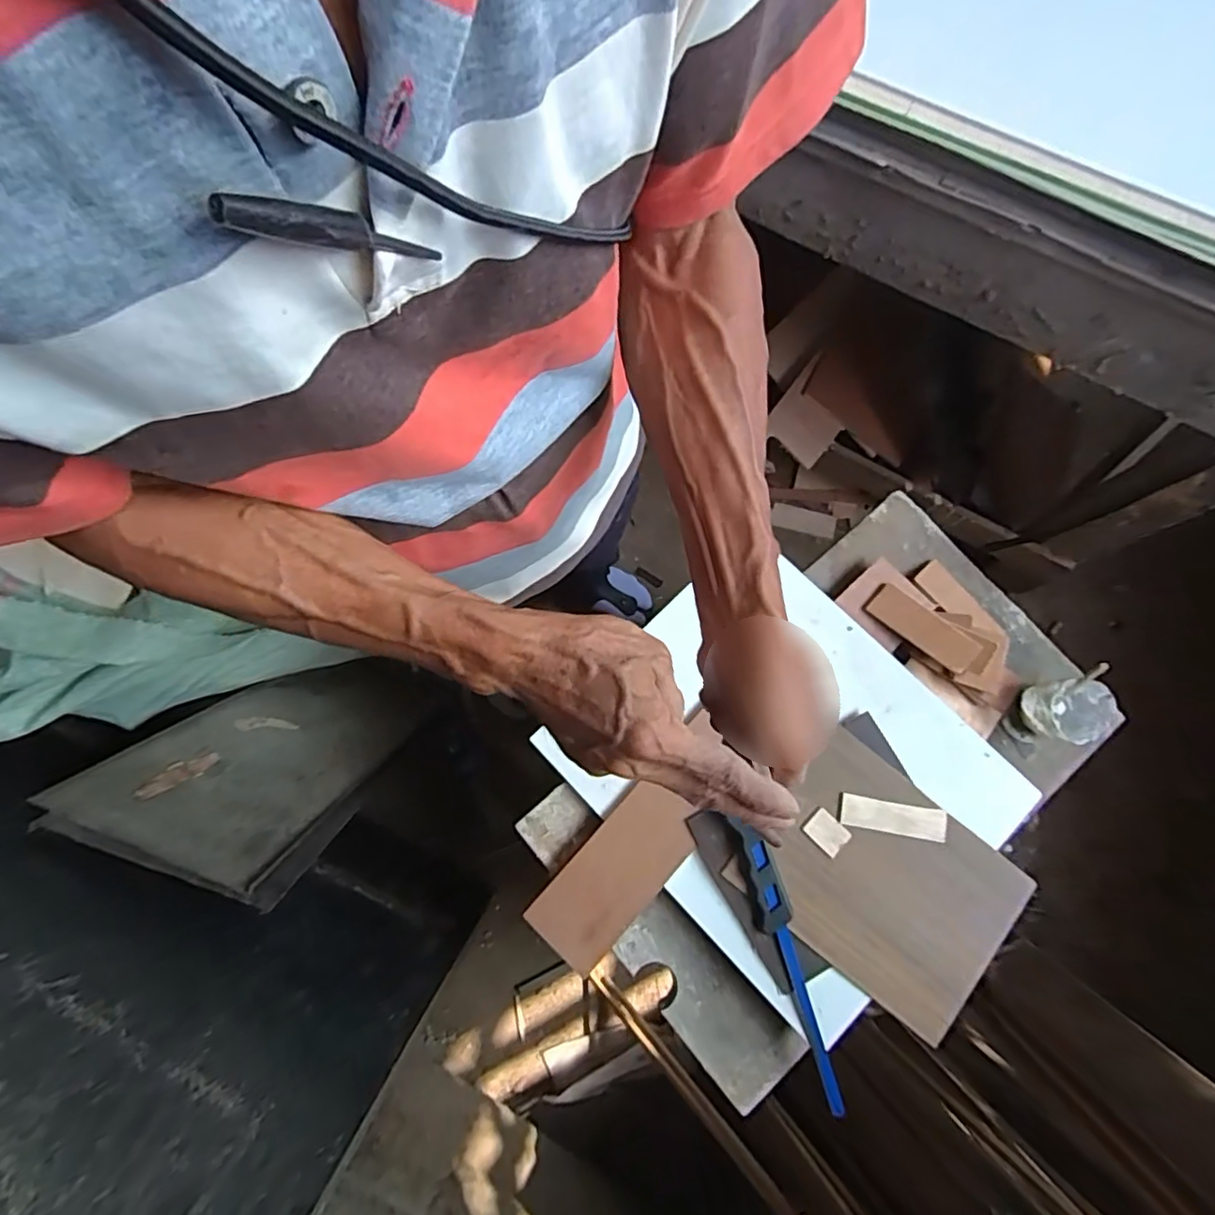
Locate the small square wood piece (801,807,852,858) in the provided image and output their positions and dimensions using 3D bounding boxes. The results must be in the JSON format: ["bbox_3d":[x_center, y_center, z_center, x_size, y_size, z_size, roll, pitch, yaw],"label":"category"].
[{"bbox_3d":[0.215,0.221,0.599,0.042,0.009,0.030,44,81,8],"label":"small square wood piece"}]

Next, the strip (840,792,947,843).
[{"bbox_3d":[0.284,0.209,0.605,0.105,0.010,0.031,10,78,1],"label":"strip"}]

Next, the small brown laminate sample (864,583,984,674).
[{"bbox_3d":[0.334,0.022,0.649,0.116,0.012,0.037,41,80,20],"label":"small brown laminate sample"}]

